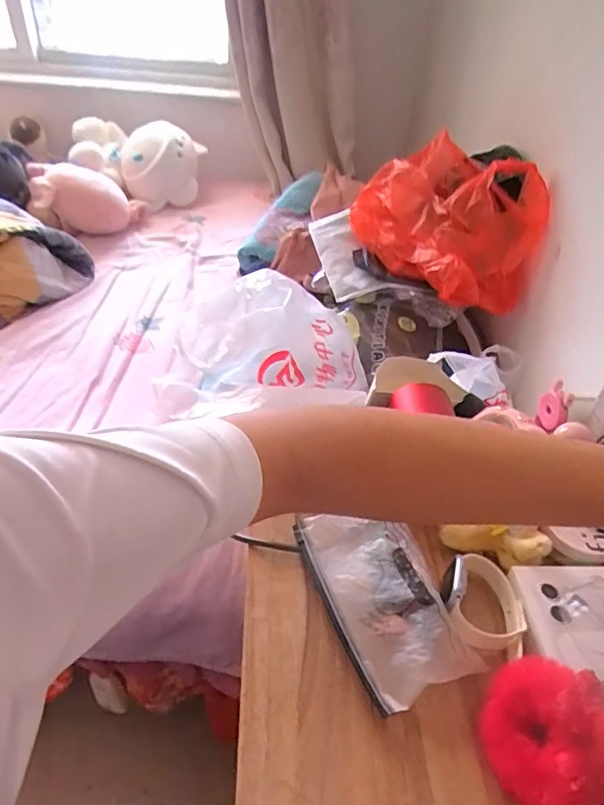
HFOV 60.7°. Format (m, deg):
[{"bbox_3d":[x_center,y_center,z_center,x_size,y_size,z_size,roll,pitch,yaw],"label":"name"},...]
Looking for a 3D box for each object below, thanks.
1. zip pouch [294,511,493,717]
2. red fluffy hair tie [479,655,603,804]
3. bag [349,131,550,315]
[{"bbox_3d":[0.065,0.153,0.422,0.085,0.032,0.162,-13,42,-20],"label":"zip pouch"},{"bbox_3d":[0.161,0.208,0.324,0.075,0.056,0.086,-29,49,-34],"label":"red fluffy hair tie"},{"bbox_3d":[0.263,-0.355,0.996,0.166,0.218,0.360,-19,44,-26],"label":"bag"}]

